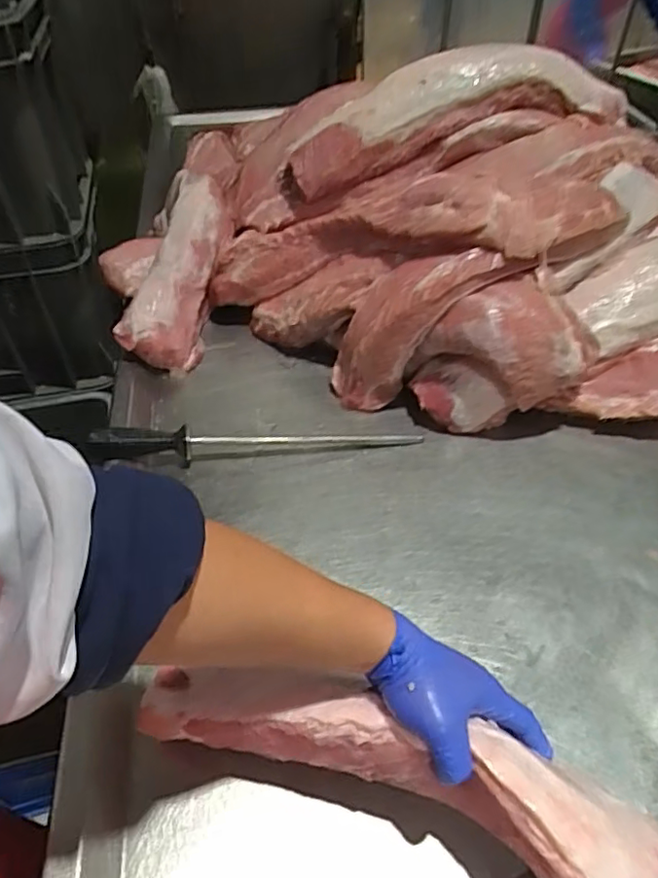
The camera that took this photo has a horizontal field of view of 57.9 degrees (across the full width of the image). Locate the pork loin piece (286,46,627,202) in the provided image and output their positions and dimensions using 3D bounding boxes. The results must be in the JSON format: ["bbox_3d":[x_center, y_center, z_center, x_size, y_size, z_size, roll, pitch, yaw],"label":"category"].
[{"bbox_3d":[0.184,-0.507,0.921,0.521,0.141,0.101,-16,41,3],"label":"pork loin piece"}]

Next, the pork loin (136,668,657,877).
[{"bbox_3d":[0.069,0.247,0.410,0.466,0.078,0.107,17,43,17],"label":"pork loin"}]

